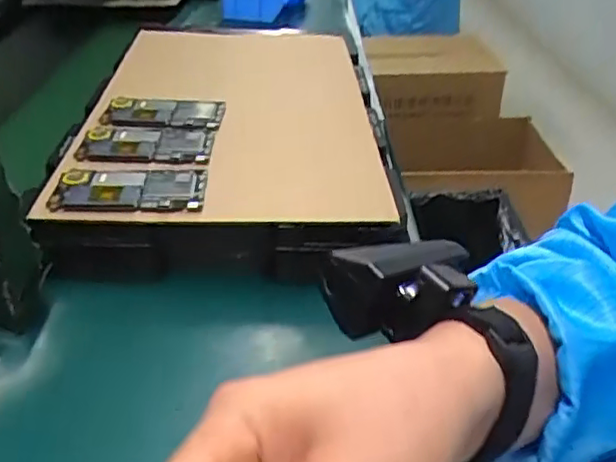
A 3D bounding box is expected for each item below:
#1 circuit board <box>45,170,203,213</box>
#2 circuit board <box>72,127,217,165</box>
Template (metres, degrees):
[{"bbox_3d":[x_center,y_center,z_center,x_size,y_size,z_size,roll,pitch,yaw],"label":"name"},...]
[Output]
[{"bbox_3d":[-0.151,-0.035,0.527,0.122,0.010,0.070,-3,33,-6],"label":"circuit board"},{"bbox_3d":[-0.158,-0.084,0.603,0.122,0.011,0.081,-2,33,-4],"label":"circuit board"}]

